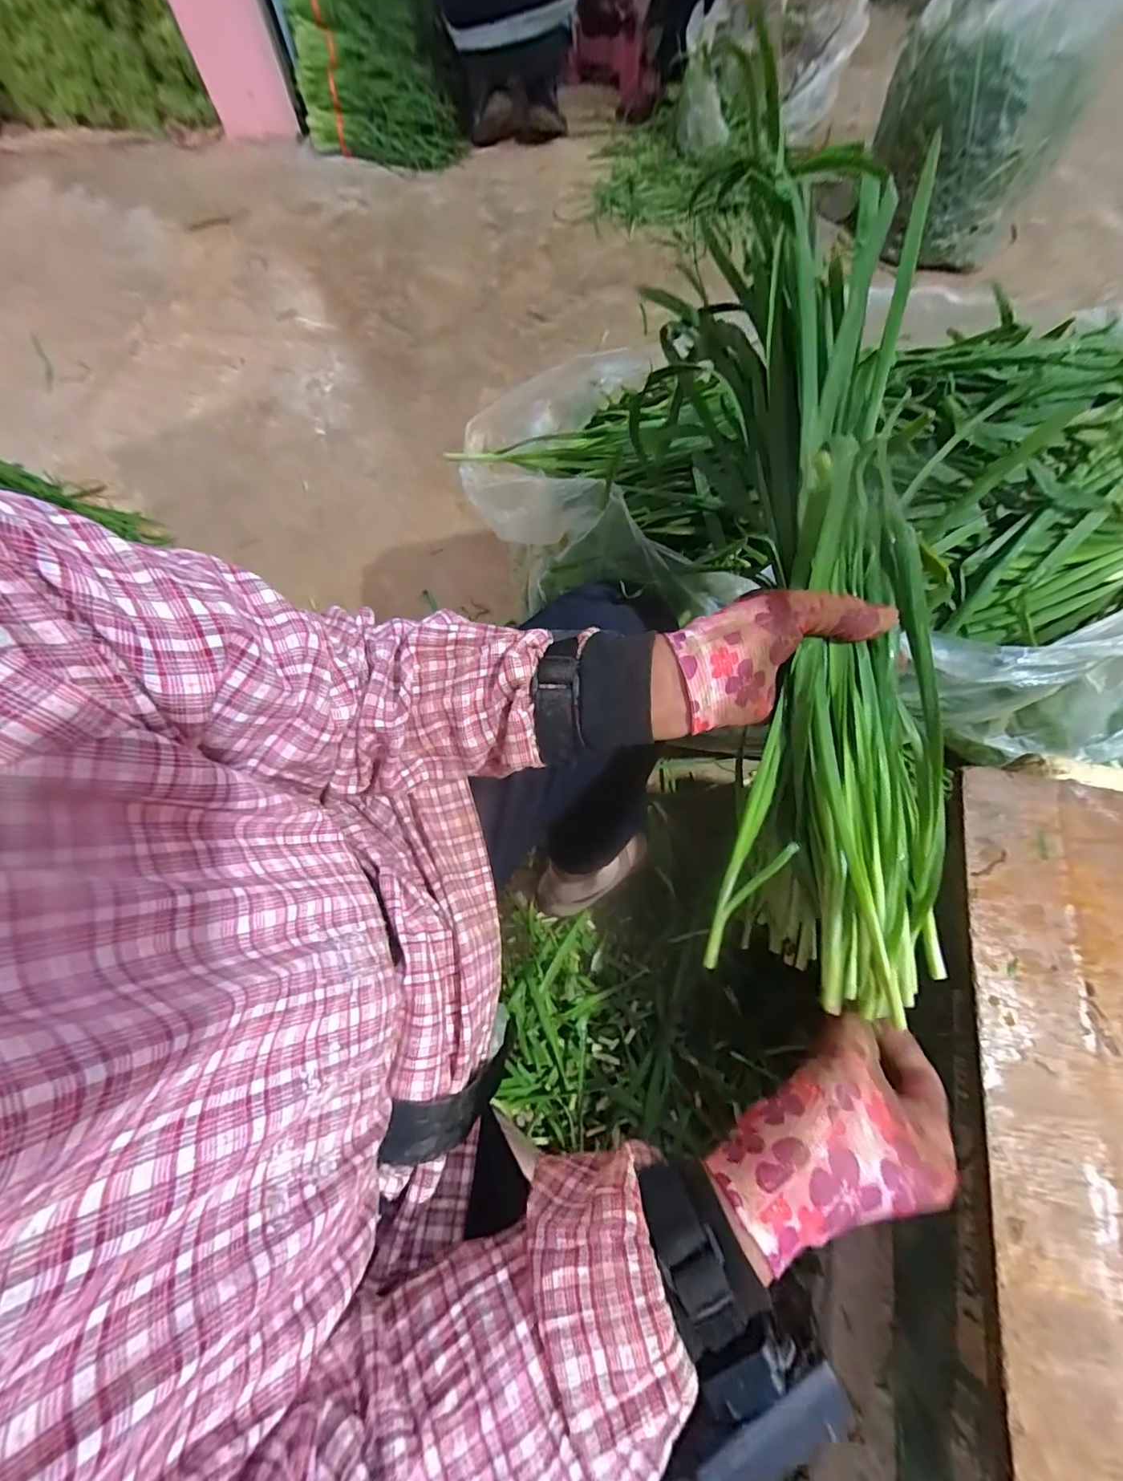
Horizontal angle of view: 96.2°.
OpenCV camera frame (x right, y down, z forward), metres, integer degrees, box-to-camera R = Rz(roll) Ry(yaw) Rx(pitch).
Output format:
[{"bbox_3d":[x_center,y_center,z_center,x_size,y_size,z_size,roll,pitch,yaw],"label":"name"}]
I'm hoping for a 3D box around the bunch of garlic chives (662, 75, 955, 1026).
[{"bbox_3d":[0.144,-0.081,0.300,0.126,0.106,0.458,-5,92,-1],"label":"bunch of garlic chives"}]

